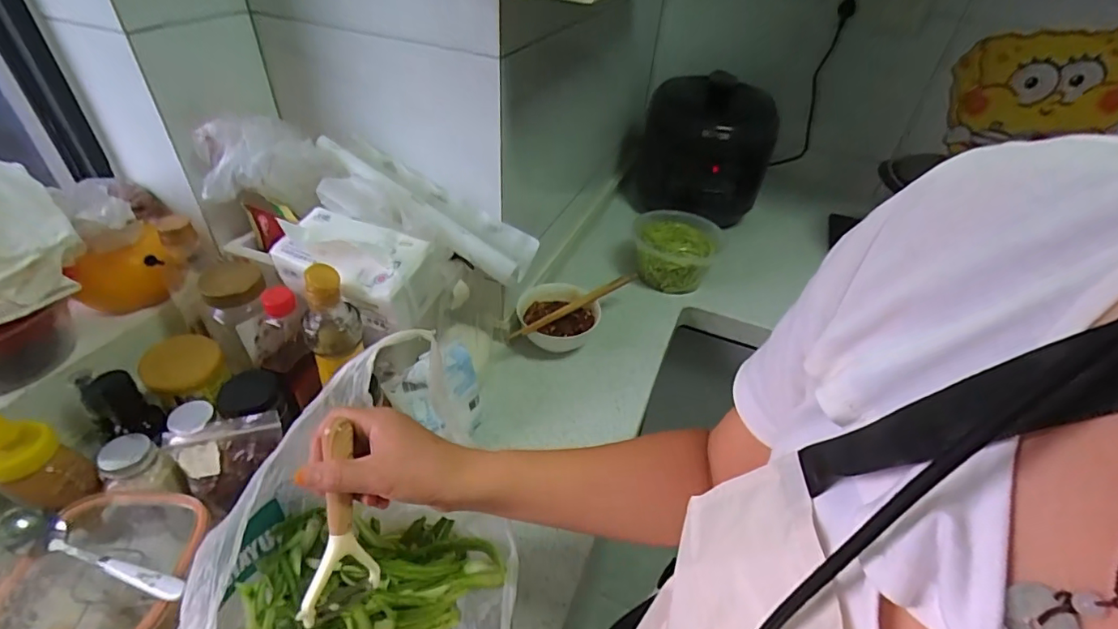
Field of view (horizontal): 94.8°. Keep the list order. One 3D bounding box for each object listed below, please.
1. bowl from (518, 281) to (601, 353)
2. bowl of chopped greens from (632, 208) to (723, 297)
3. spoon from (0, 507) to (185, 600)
[{"bbox_3d":[-0.002,0.015,0.800,0.119,0.069,0.111,3,40,-3],"label":"bowl"},{"bbox_3d":[0.219,-0.125,0.979,0.161,0.089,0.184,11,40,5],"label":"bowl of chopped greens"},{"bbox_3d":[-0.386,0.197,0.430,0.169,0.027,0.034,11,40,7],"label":"spoon"}]

